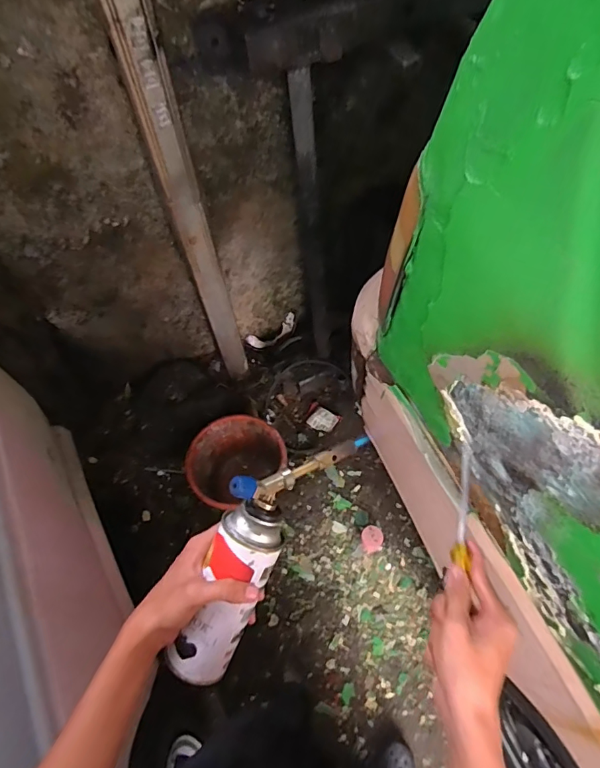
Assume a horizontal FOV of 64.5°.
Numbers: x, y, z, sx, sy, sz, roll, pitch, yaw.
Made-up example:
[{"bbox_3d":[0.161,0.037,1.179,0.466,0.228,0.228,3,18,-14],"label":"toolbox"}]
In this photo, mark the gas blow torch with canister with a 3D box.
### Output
[{"bbox_3d":[-0.050,0.167,0.465,0.068,0.089,0.265,26,88,15],"label":"gas blow torch with canister"}]

